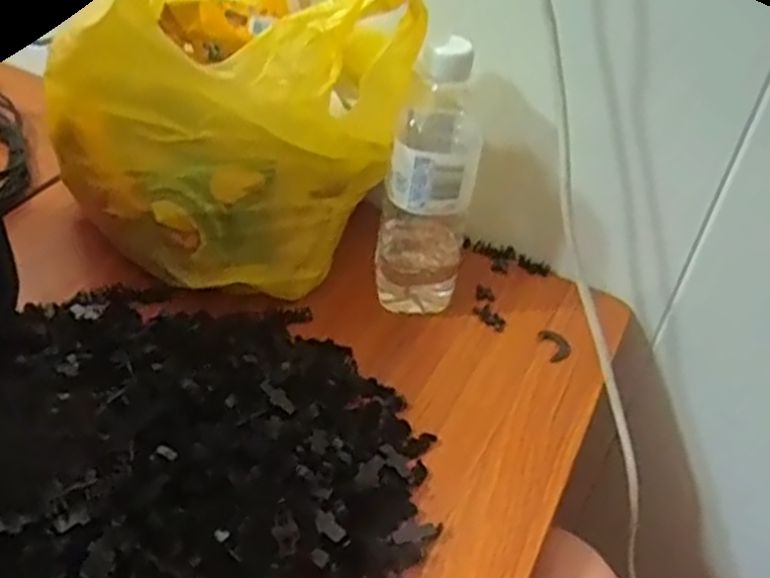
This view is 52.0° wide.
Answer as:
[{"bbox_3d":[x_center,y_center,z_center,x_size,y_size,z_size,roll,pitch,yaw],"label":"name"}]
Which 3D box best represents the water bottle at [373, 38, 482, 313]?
[{"bbox_3d":[0.033,-0.078,0.580,0.062,0.204,0.076,11,41,5],"label":"water bottle"}]

